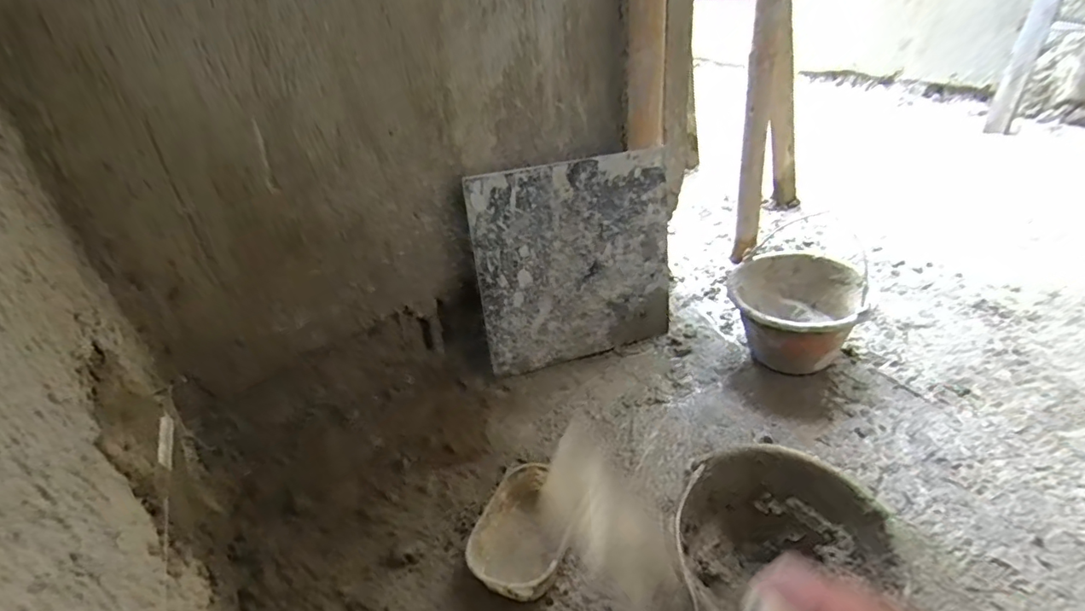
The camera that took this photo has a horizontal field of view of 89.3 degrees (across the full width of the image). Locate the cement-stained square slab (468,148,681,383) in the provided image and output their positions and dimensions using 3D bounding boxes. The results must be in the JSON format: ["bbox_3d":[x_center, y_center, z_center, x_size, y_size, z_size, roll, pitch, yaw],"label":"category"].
[{"bbox_3d":[0.078,-0.081,1.058,0.394,0.382,0.018,-15,26,-21],"label":"cement-stained square slab"}]

